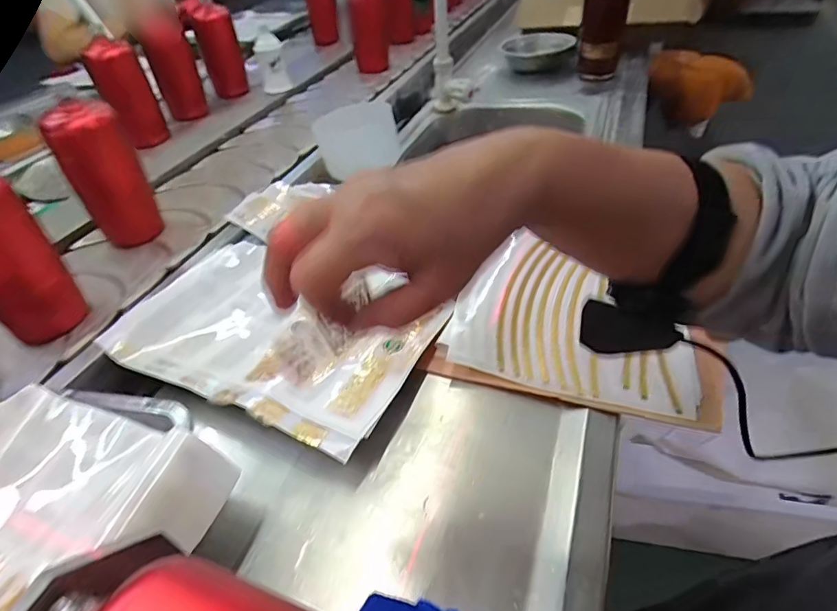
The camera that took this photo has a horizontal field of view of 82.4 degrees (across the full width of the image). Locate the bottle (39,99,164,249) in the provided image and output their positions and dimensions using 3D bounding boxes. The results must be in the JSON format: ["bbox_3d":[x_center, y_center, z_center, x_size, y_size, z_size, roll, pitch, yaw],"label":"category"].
[{"bbox_3d":[-0.394,-0.161,0.604,0.067,0.170,0.061,-3,42,4],"label":"bottle"}]

